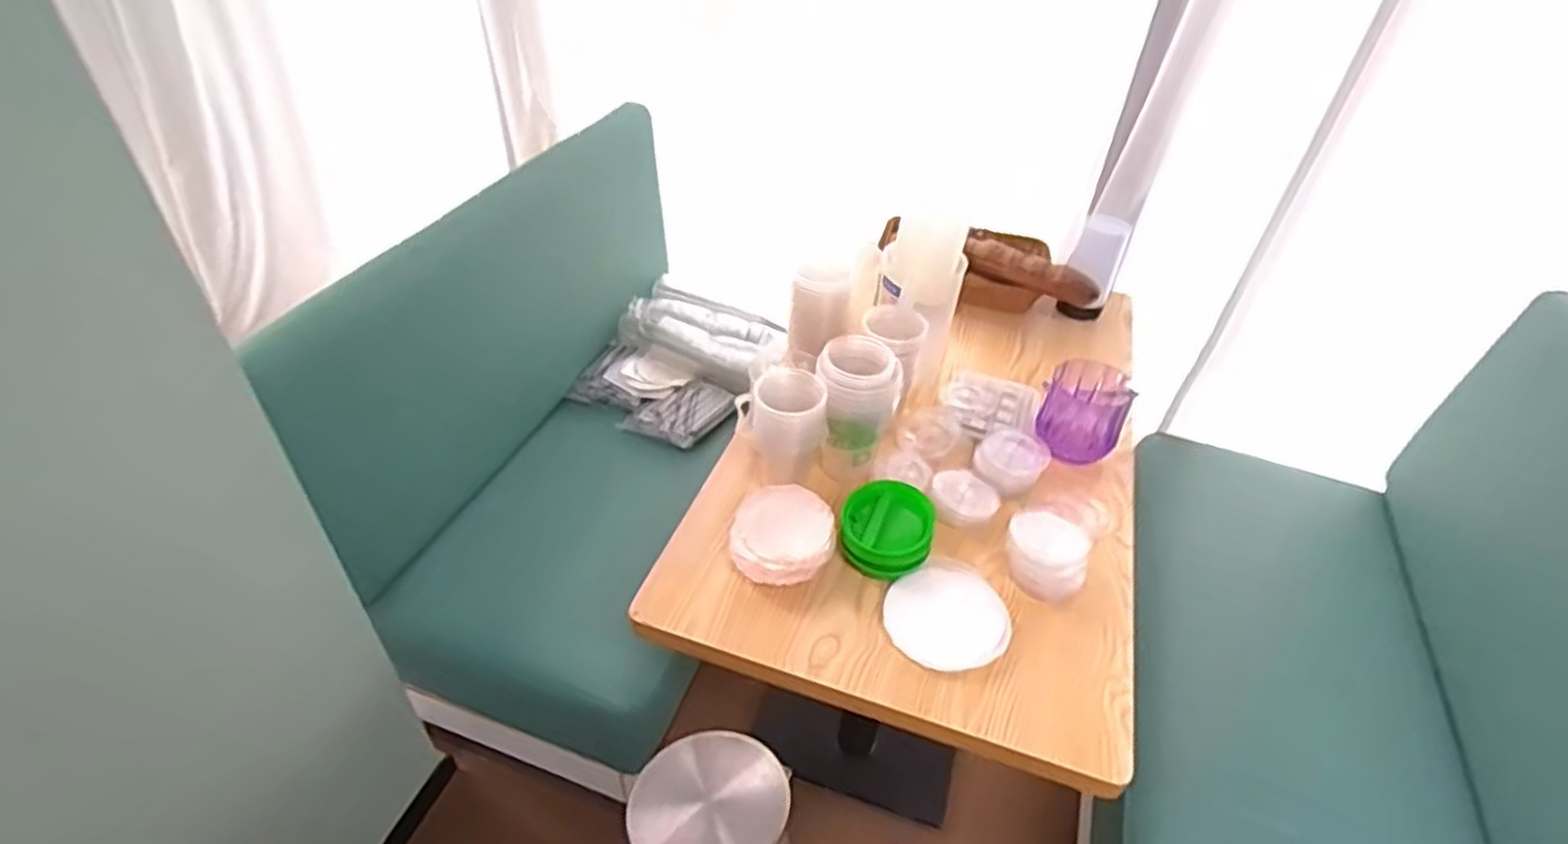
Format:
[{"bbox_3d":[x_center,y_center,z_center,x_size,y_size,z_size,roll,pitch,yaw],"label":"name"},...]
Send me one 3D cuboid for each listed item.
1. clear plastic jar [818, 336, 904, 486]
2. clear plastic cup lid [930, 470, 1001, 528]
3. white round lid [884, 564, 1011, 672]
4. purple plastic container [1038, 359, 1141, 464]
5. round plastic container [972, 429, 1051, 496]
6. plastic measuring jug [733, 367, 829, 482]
[{"bbox_3d":[0.103,-0.022,1.096,0.110,0.200,0.110,2,40,-1],"label":"clear plastic jar"},{"bbox_3d":[0.259,0.105,1.110,0.090,0.025,0.101,23,44,22],"label":"clear plastic cup lid"},{"bbox_3d":[0.201,0.240,0.965,0.146,0.015,0.139,2,40,-1],"label":"white round lid"},{"bbox_3d":[0.458,-0.013,1.195,0.124,0.100,0.129,23,44,22],"label":"purple plastic container"},{"bbox_3d":[0.340,0.058,1.171,0.095,0.038,0.101,2,40,-1],"label":"round plastic container"},{"bbox_3d":[0.000,0.014,1.074,0.131,0.162,0.125,3,40,0],"label":"plastic measuring jug"}]

